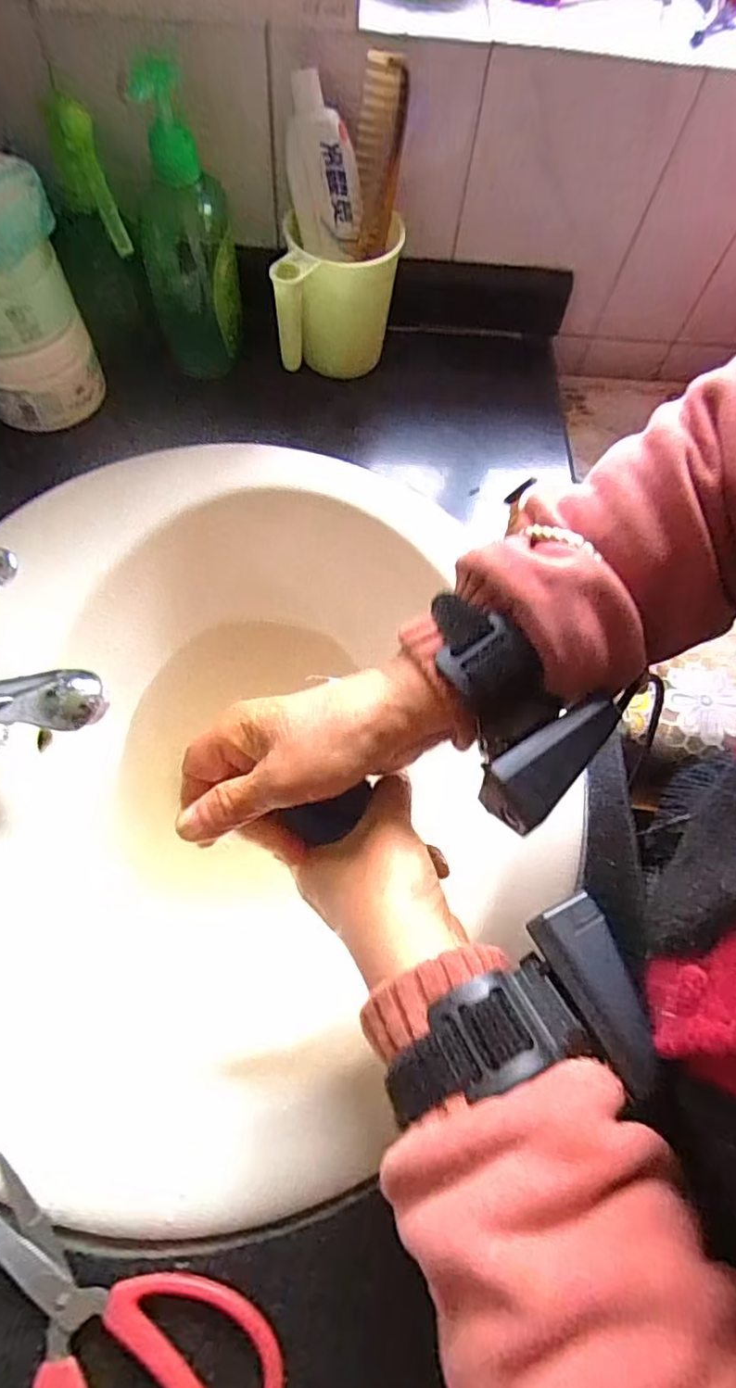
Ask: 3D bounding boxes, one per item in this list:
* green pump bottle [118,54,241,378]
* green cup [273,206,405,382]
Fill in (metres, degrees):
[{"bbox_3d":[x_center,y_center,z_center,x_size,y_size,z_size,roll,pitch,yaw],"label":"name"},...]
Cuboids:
[{"bbox_3d":[-0.128,-0.327,0.449,0.070,0.169,0.053,-8,67,-8],"label":"green pump bottle"},{"bbox_3d":[-0.022,-0.304,0.483,0.084,0.106,0.084,1,66,-3],"label":"green cup"}]

